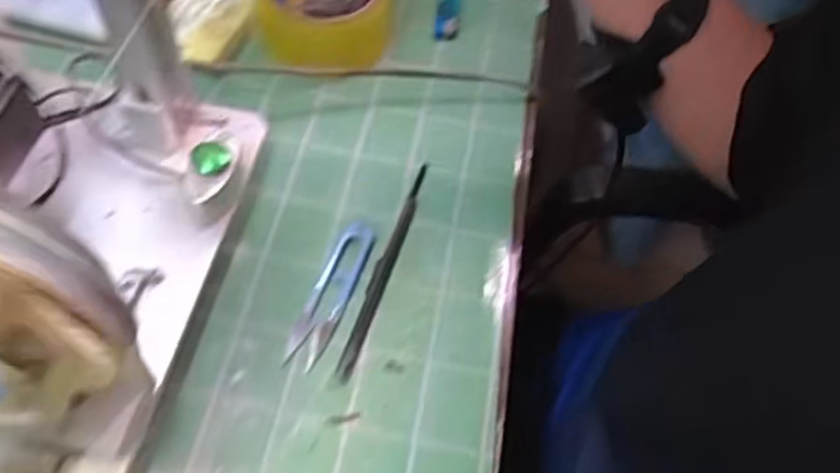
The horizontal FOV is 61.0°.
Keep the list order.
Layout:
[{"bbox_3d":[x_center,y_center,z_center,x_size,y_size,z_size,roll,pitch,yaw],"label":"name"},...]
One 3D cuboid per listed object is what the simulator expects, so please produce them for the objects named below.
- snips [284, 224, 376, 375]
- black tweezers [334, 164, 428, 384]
[{"bbox_3d":[-0.054,0.033,0.438,0.023,0.012,0.100,20,57,8],"label":"snips"},{"bbox_3d":[-0.022,0.017,0.454,0.011,0.007,0.162,17,57,6],"label":"black tweezers"}]

